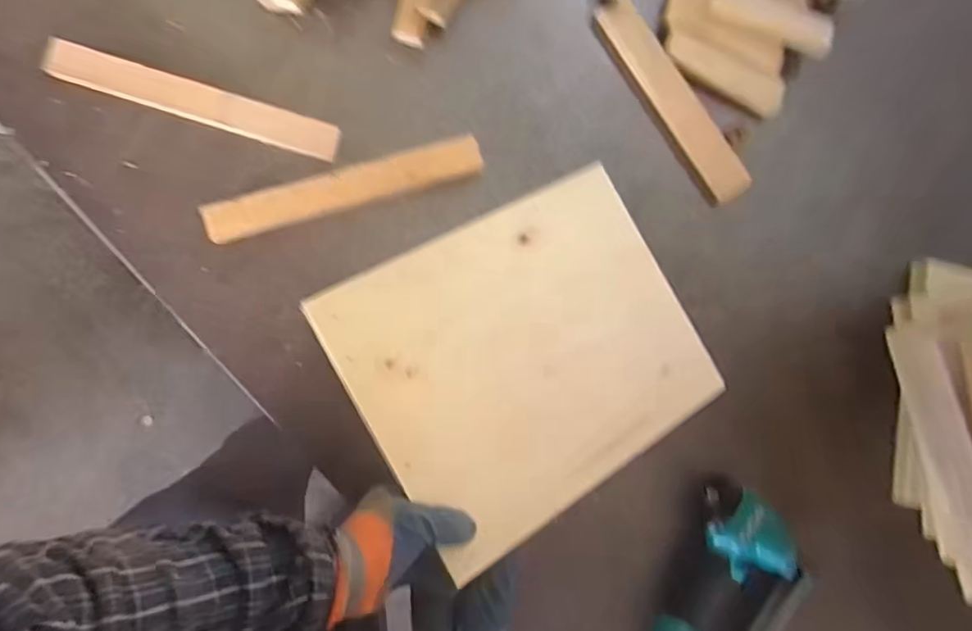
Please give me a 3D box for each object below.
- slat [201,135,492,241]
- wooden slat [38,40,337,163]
[{"bbox_3d":[-0.142,-0.134,0.590,0.284,0.012,0.043,-18,88,-8],"label":"slat"},{"bbox_3d":[-0.297,-0.219,0.585,0.286,0.018,0.038,15,84,-6],"label":"wooden slat"}]

